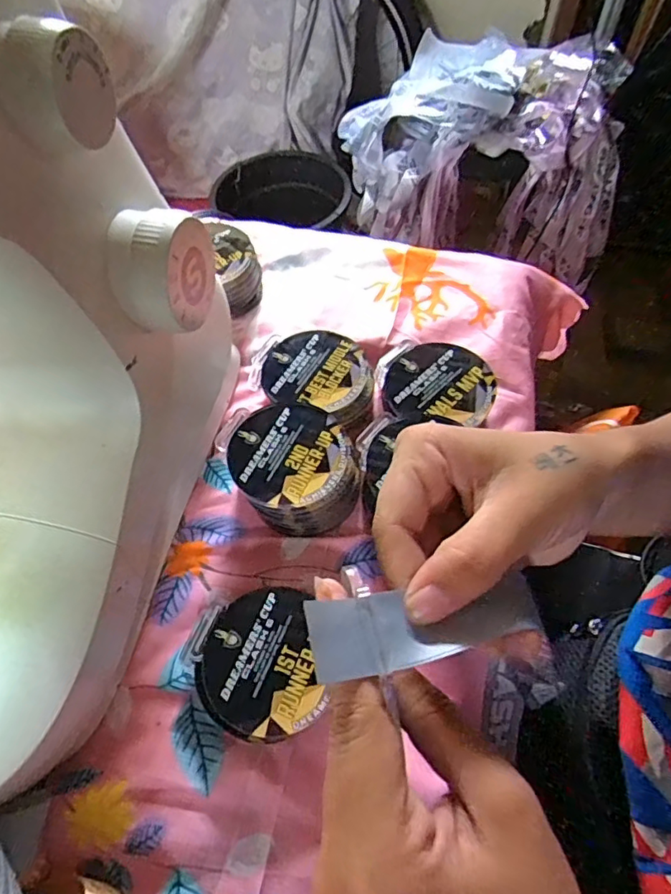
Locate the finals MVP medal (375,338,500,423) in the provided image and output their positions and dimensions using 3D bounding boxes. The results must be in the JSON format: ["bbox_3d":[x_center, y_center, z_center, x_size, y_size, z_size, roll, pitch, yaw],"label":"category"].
[{"bbox_3d":[0.068,-0.046,0.387,0.076,0.014,0.085,-26,63,-15],"label":"finals MVP medal"}]

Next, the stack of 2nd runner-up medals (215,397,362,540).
[{"bbox_3d":[-0.029,0.016,0.363,0.073,0.047,0.087,-22,62,-14],"label":"stack of 2nd runner-up medals"}]

